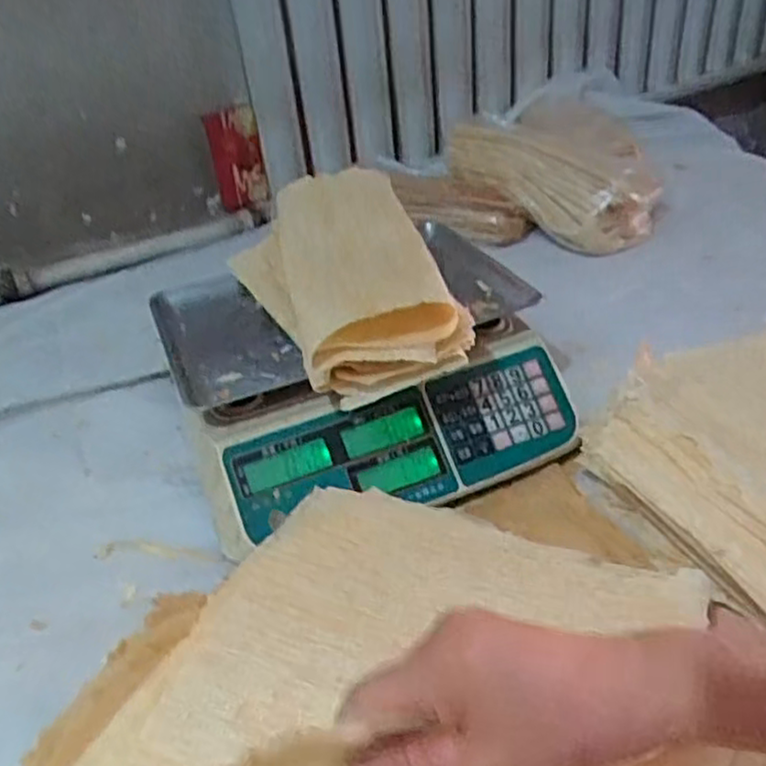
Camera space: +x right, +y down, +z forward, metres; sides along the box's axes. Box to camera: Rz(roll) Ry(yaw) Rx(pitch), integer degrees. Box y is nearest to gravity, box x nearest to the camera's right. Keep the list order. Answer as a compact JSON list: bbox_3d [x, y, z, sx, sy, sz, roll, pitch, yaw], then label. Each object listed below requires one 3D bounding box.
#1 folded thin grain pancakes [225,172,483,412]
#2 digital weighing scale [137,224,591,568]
[{"bbox_3d":[-0.031,-0.102,0.660,0.155,0.073,0.283,-15,35,-14],"label":"folded thin grain pancakes"},{"bbox_3d":[-0.024,-0.015,0.707,0.327,0.115,0.325,-15,35,-14],"label":"digital weighing scale"}]

